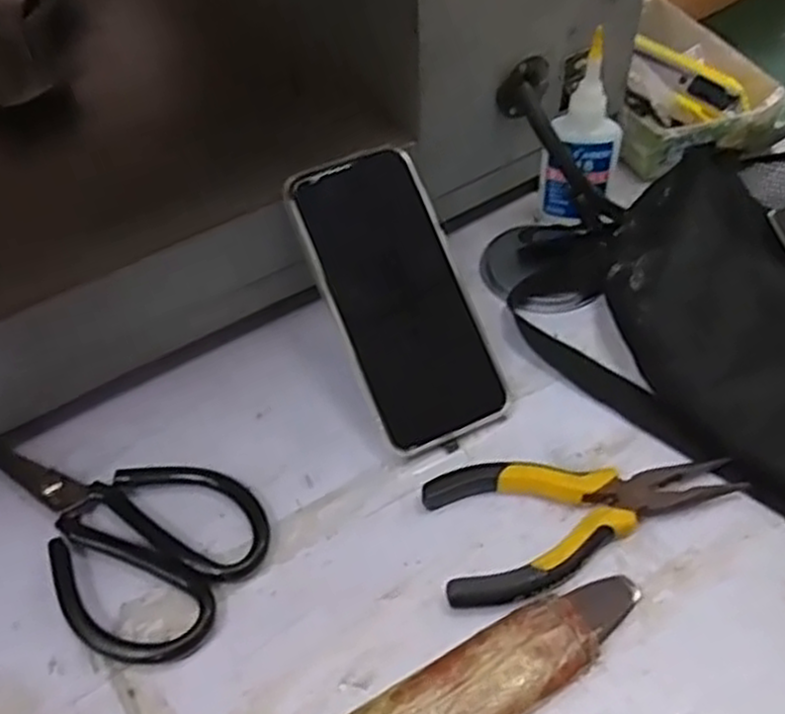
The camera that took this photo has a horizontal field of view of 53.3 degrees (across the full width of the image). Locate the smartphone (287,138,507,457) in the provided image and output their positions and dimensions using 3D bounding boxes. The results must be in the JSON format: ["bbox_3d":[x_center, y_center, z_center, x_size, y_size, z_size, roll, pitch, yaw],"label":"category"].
[{"bbox_3d":[0.004,-0.032,0.431,0.077,0.010,0.163,-22,87,-15],"label":"smartphone"}]

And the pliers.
[{"bbox_3d":[0.095,0.076,0.386,0.148,0.017,0.068,-10,49,-6],"label":"pliers"}]

